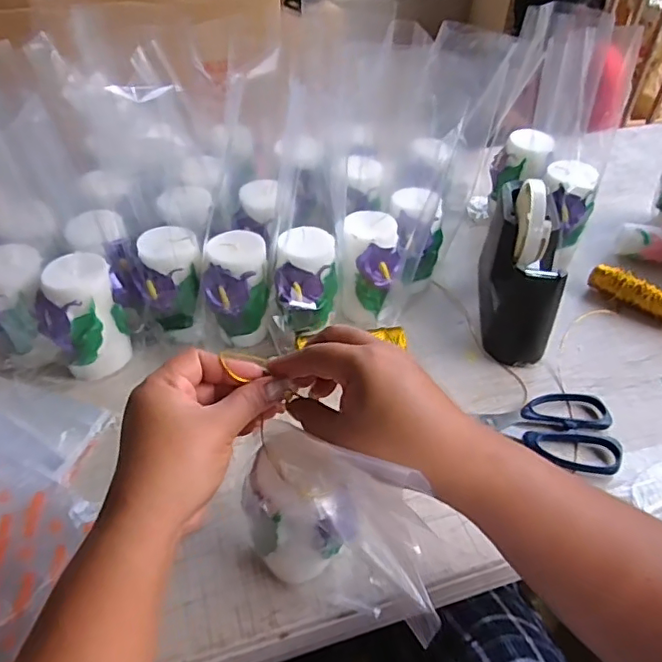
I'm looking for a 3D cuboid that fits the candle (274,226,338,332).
[{"bbox_3d":[-0.022,-0.045,0.519,0.053,0.086,0.053,1,45,0],"label":"candle"}]

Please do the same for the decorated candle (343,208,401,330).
[{"bbox_3d":[0.038,-0.058,0.562,0.052,0.112,0.053,2,45,1],"label":"decorated candle"}]

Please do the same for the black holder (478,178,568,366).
[{"bbox_3d":[0.191,-0.071,0.560,0.061,0.124,0.177,8,45,7],"label":"black holder"}]

